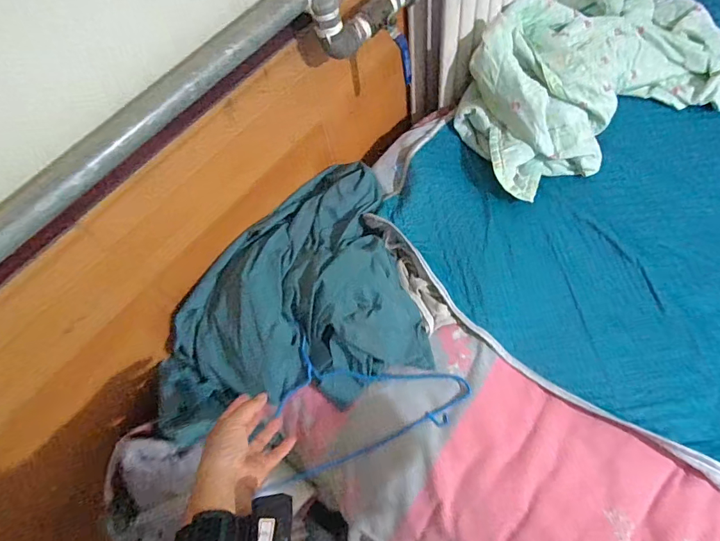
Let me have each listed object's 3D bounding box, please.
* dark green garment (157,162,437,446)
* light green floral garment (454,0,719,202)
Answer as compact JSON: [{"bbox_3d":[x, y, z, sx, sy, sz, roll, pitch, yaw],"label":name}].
[{"bbox_3d":[-0.147,0.020,0.748,0.441,0.124,0.422,-16,63,-2],"label":"dark green garment"},{"bbox_3d":[0.467,-0.485,0.922,0.661,0.143,0.479,-28,64,-8],"label":"light green floral garment"}]

